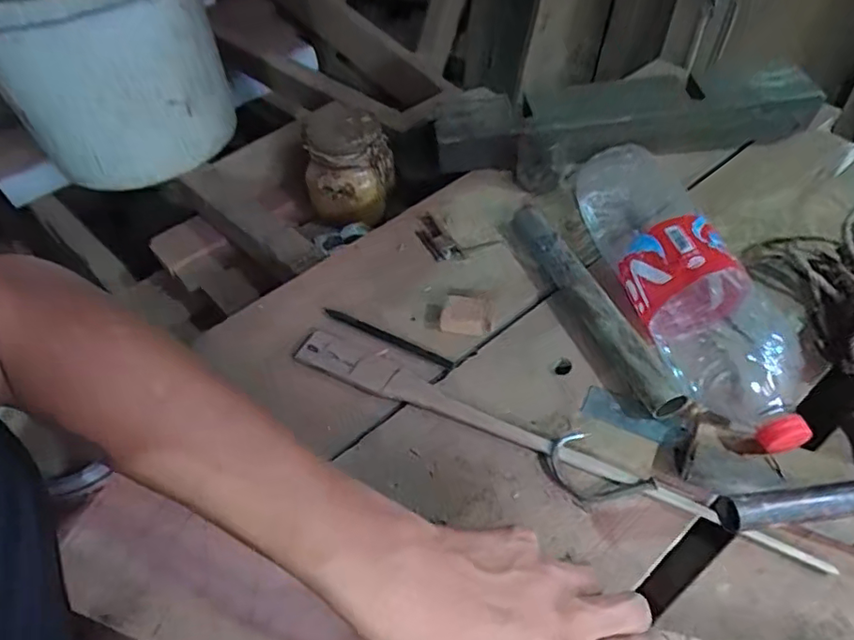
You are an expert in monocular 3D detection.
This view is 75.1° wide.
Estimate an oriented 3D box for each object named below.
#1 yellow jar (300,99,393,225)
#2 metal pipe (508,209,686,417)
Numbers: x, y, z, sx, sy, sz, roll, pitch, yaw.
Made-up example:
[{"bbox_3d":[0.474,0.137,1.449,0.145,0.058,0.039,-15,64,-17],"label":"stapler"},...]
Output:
[{"bbox_3d":[-0.108,-0.206,0.754,0.115,0.119,0.112,-16,51,-9],"label":"yellow jar"},{"bbox_3d":[0.144,-0.023,0.513,0.034,0.029,0.260,-16,51,-9],"label":"metal pipe"}]

